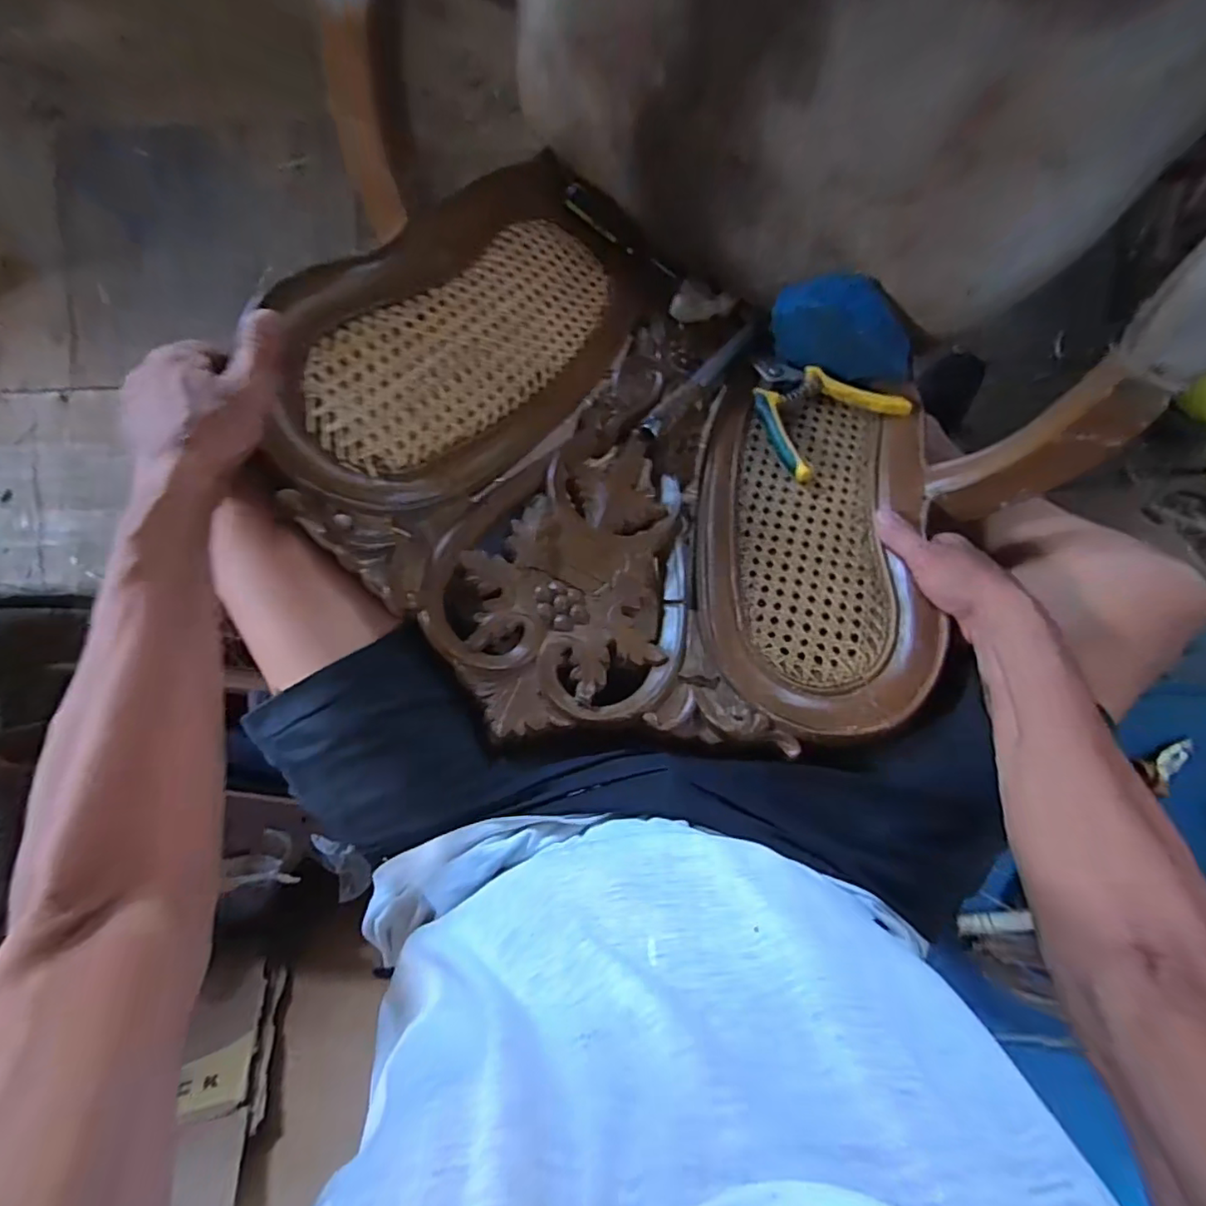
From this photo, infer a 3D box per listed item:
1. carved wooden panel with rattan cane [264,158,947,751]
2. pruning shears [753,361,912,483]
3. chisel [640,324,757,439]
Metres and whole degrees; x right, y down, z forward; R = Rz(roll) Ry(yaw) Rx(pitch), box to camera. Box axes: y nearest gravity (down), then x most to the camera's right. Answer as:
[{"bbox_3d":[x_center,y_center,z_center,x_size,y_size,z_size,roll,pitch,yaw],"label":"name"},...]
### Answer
[{"bbox_3d":[0.038,-0.125,0.505,0.542,0.094,0.465,37,66,0],"label":"carved wooden panel with rattan cane"},{"bbox_3d":[0.209,-0.204,0.589,0.140,0.020,0.140,-32,64,-9],"label":"pruning shears"},{"bbox_3d":[0.100,-0.228,0.589,0.018,0.026,0.196,42,63,-1],"label":"chisel"}]

